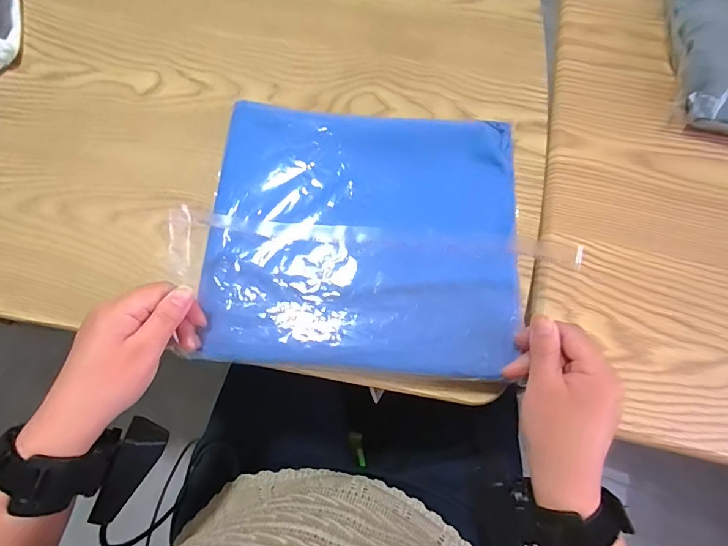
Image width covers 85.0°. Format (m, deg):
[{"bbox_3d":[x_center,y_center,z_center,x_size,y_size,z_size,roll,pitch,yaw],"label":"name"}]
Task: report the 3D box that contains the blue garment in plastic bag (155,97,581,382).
[{"bbox_3d":[0.000,-0.035,0.341,0.306,0.027,0.227,3,70,0],"label":"blue garment in plastic bag"}]

